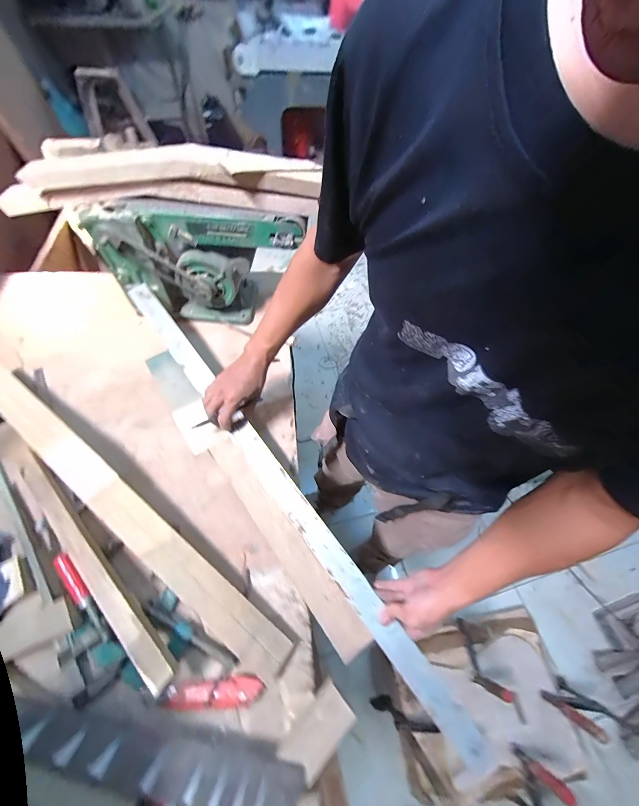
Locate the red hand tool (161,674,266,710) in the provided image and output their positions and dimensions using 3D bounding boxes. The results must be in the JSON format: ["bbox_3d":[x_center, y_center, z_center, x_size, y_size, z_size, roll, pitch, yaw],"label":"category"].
[{"bbox_3d":[-0.156,0.425,0.434,0.143,0.026,0.033,-4,60,-6],"label":"red hand tool"}]

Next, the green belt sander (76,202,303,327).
[{"bbox_3d":[-0.260,-0.322,0.701,0.422,0.265,0.136,-5,61,-7],"label":"green belt sander"}]

